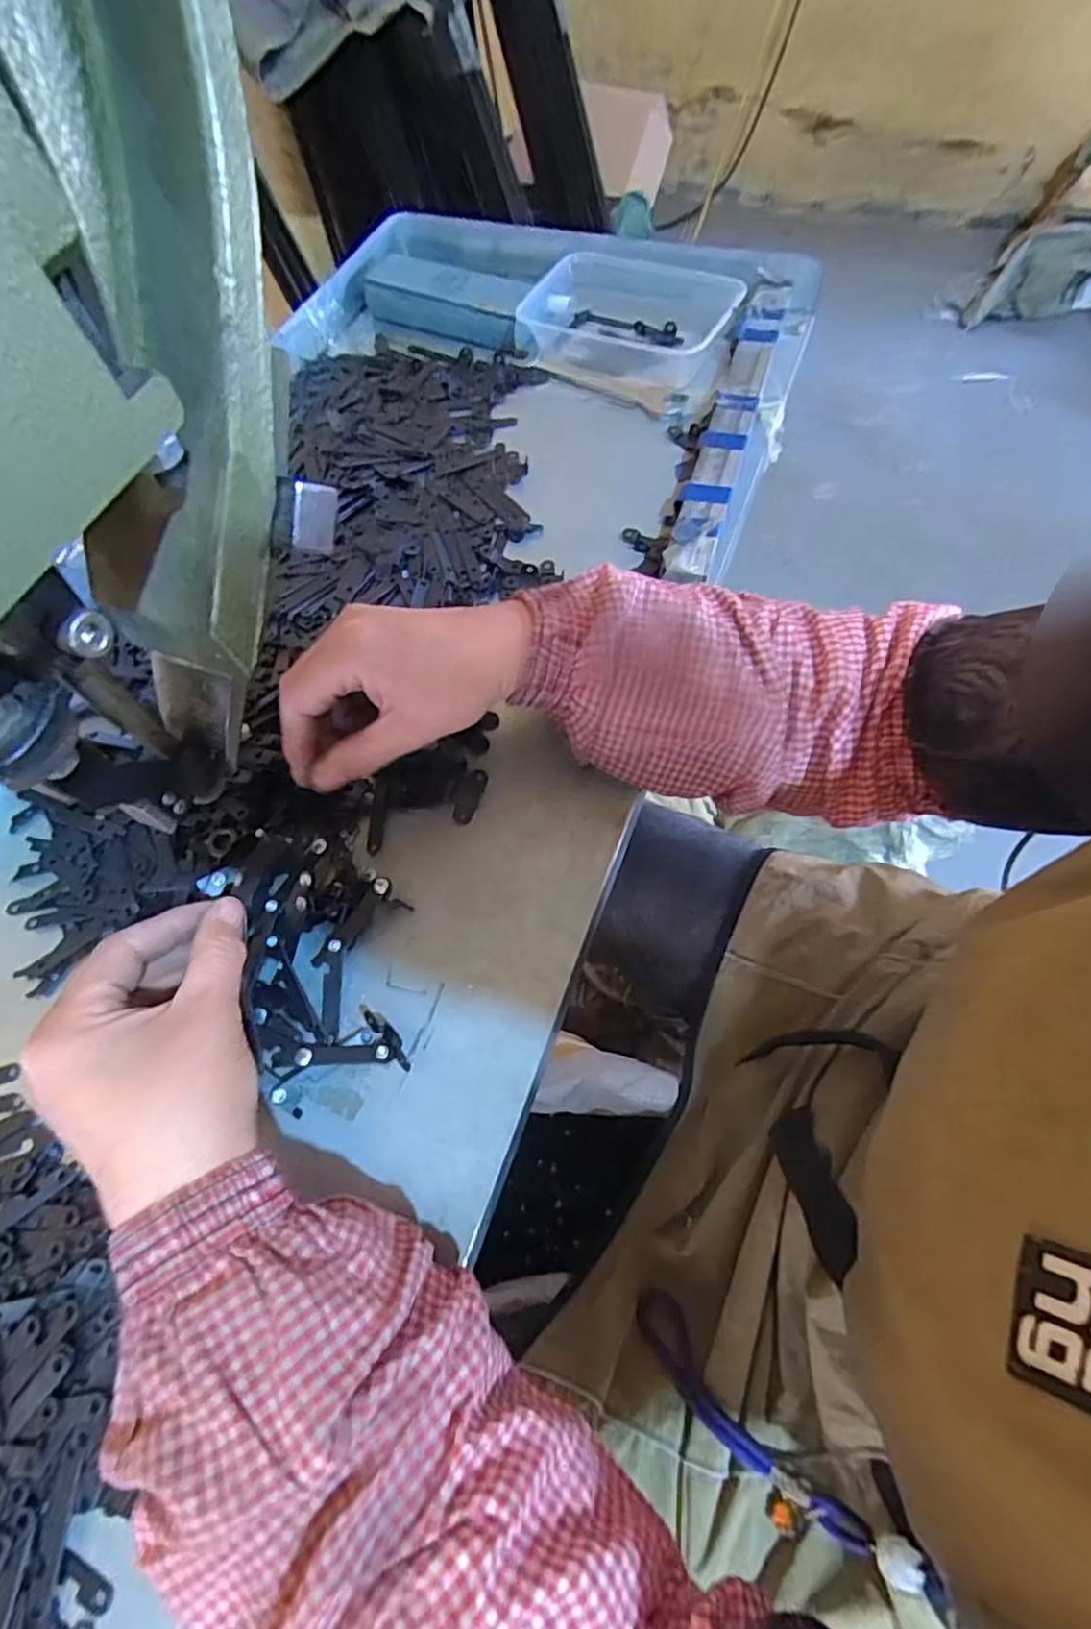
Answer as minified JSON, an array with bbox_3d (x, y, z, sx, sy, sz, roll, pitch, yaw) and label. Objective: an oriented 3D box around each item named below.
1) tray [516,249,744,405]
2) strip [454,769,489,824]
[{"bbox_3d":[0.066,-0.405,0.542,0.168,0.040,0.123,22,67,14],"label":"tray"},{"bbox_3d":[-0.043,-0.011,0.376,0.012,0.004,0.035,17,66,11],"label":"strip"}]

